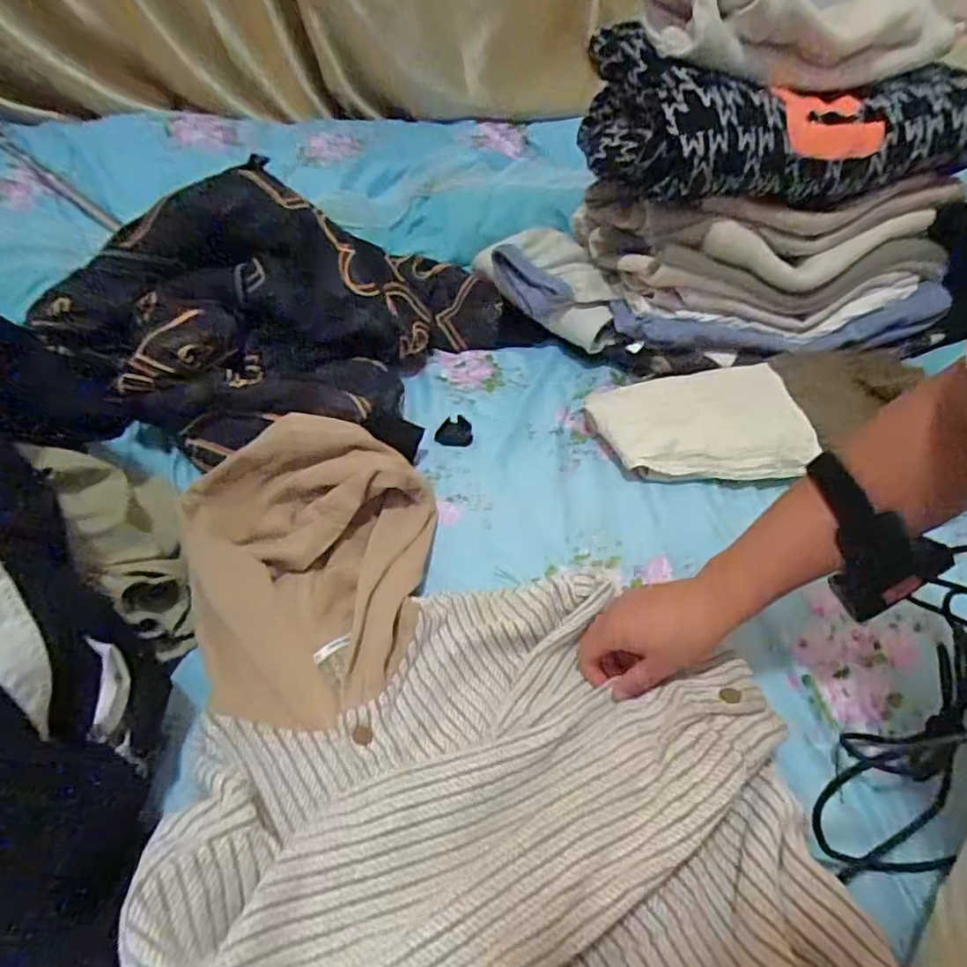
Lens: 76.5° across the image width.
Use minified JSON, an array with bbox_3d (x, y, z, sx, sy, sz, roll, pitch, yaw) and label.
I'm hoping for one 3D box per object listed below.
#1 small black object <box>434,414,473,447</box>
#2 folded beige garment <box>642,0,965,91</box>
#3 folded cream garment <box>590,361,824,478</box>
[{"bbox_3d":[-0.034,-0.058,0.685,0.040,0.004,0.039,0,64,-4],"label":"small black object"},{"bbox_3d":[0.337,-0.478,0.634,0.368,0.095,0.079,-15,47,-16],"label":"folded beige garment"},{"bbox_3d":[0.226,-0.060,0.655,0.209,0.069,0.123,0,45,-2],"label":"folded cream garment"}]

